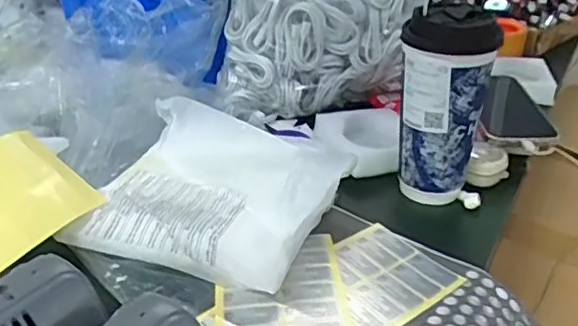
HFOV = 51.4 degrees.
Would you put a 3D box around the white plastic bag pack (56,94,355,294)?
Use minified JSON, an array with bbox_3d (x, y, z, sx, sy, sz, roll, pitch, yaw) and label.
[{"bbox_3d":[-0.064,0.017,0.562,0.225,0.048,0.210,11,32,17],"label":"white plastic bag pack"}]

